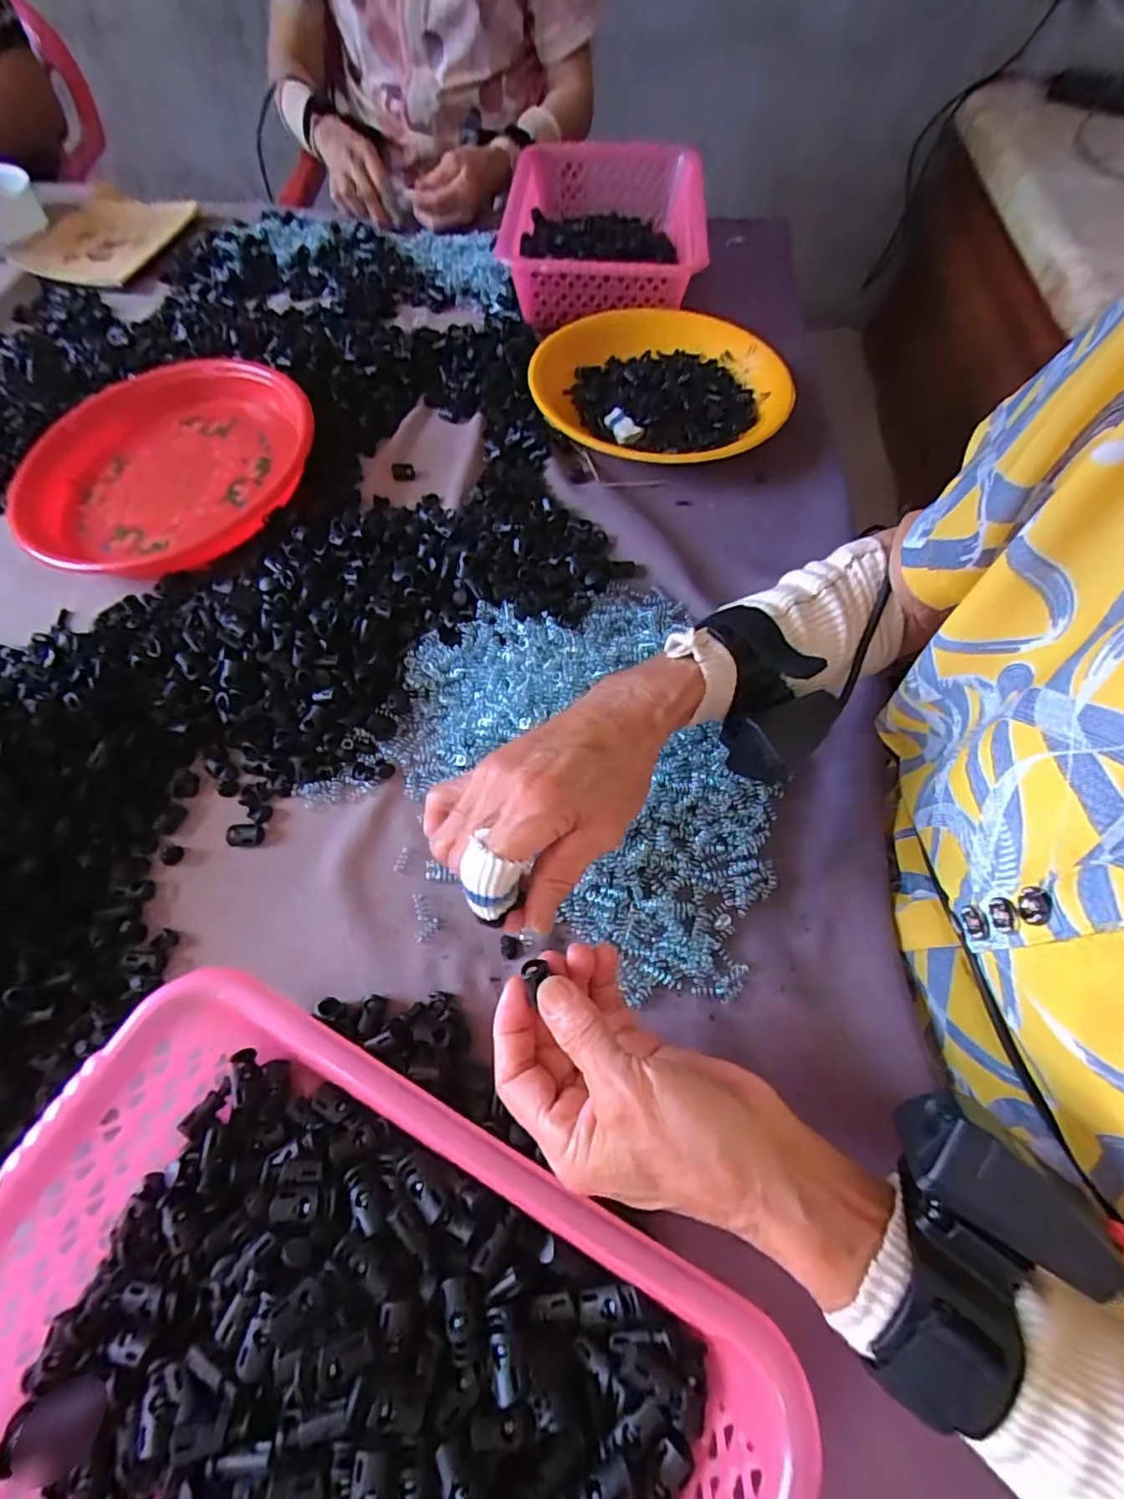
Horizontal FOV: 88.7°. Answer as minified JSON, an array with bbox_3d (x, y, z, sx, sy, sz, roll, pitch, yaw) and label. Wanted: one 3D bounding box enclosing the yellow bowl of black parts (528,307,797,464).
[{"bbox_3d":[0.098,-0.350,0.559,0.229,0.040,0.240,0,63,-1],"label":"yellow bowl of black parts"}]

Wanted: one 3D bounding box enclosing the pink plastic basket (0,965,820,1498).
[{"bbox_3d":[-0.088,0.253,0.222,0.305,0.078,0.214,26,65,12],"label":"pink plastic basket"}]

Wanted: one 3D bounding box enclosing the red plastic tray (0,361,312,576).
[{"bbox_3d":[-0.341,-0.249,0.501,0.255,0.037,0.226,-36,69,-18],"label":"red plastic tray"}]

